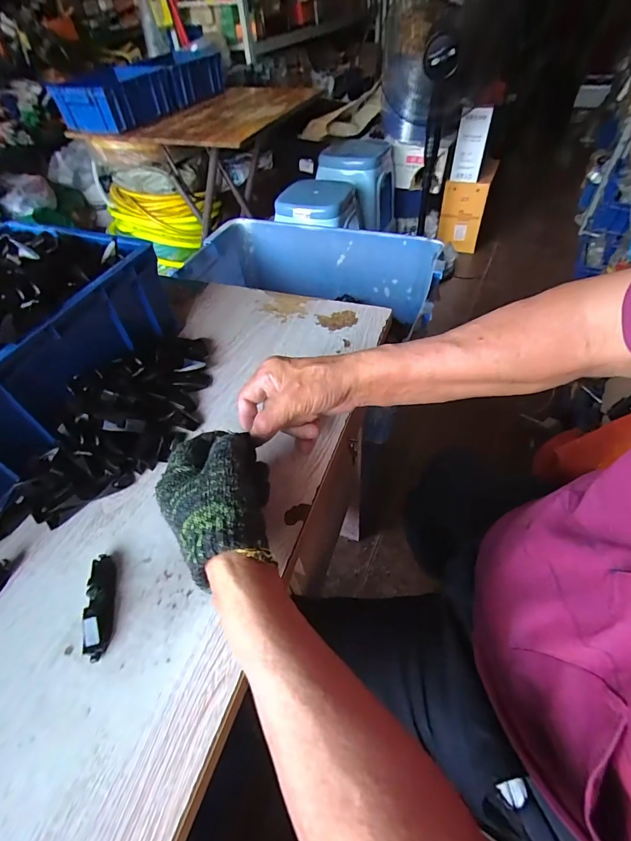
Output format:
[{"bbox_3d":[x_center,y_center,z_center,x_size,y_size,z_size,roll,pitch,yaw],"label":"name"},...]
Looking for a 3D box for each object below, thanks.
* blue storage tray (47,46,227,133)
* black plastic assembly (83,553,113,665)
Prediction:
[{"bbox_3d":[-0.569,-1.156,1.321,0.225,0.140,0.597,20,54,20],"label":"blue storage tray"},{"bbox_3d":[-0.179,0.151,0.316,0.017,0.017,0.081,-13,50,-6],"label":"black plastic assembly"}]

